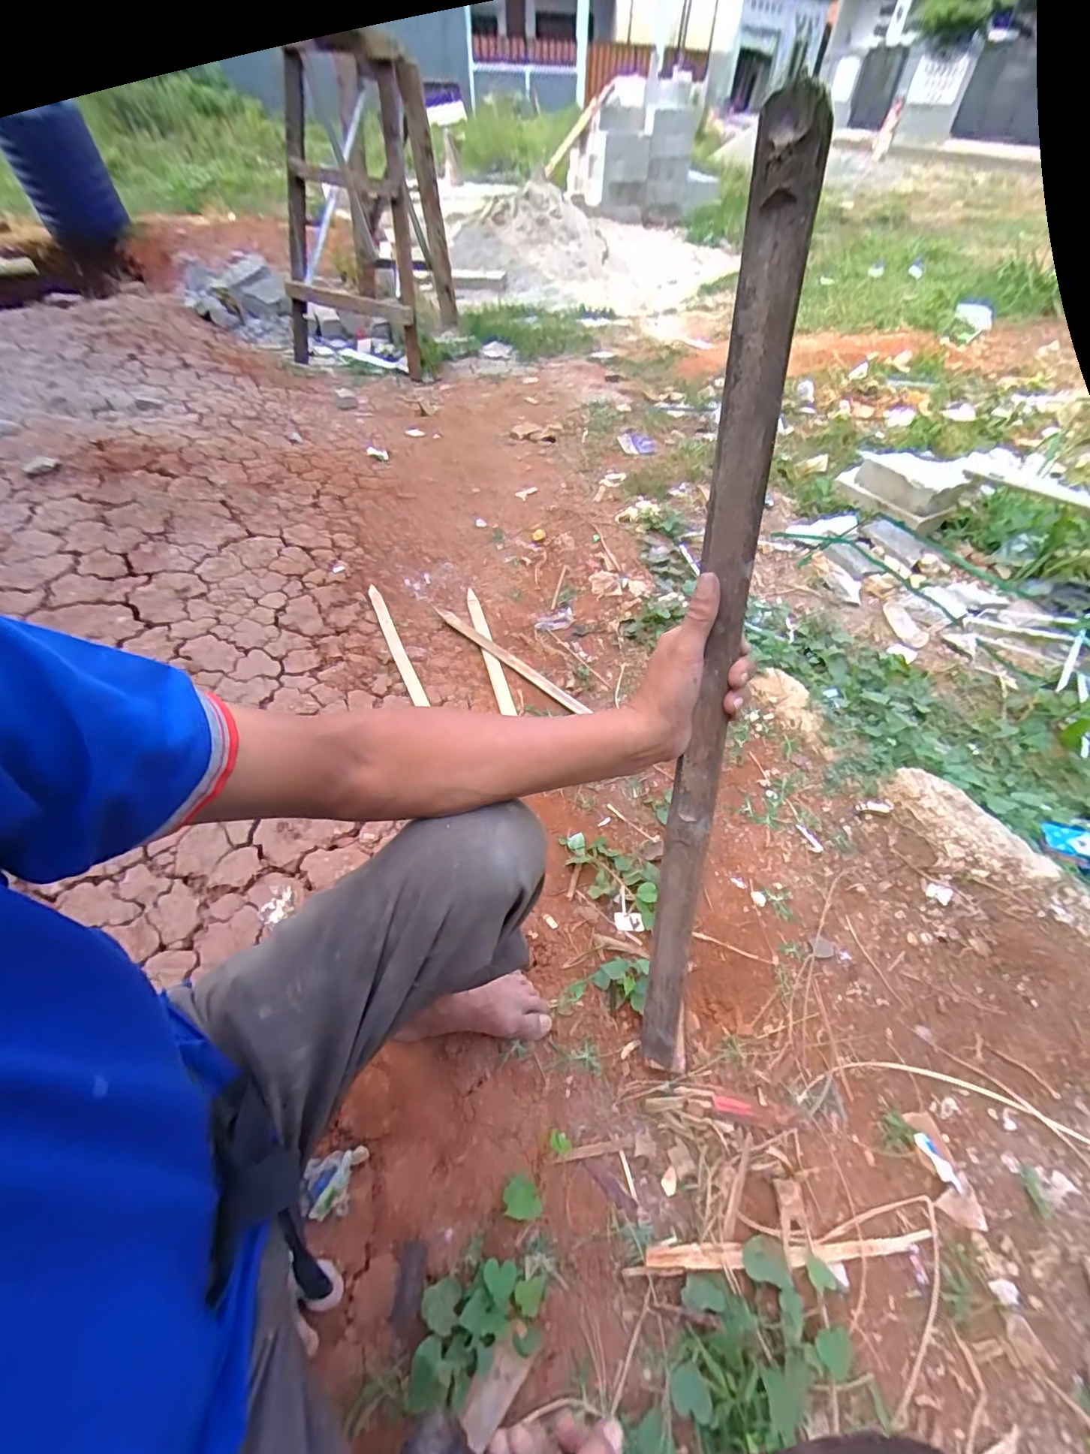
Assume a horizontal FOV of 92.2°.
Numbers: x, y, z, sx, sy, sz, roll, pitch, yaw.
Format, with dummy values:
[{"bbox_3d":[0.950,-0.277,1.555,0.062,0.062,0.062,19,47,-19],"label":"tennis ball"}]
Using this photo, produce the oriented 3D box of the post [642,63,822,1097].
[{"bbox_3d":[0.144,0.012,0.476,0.038,0.836,0.024,1,23,0],"label":"post"}]

